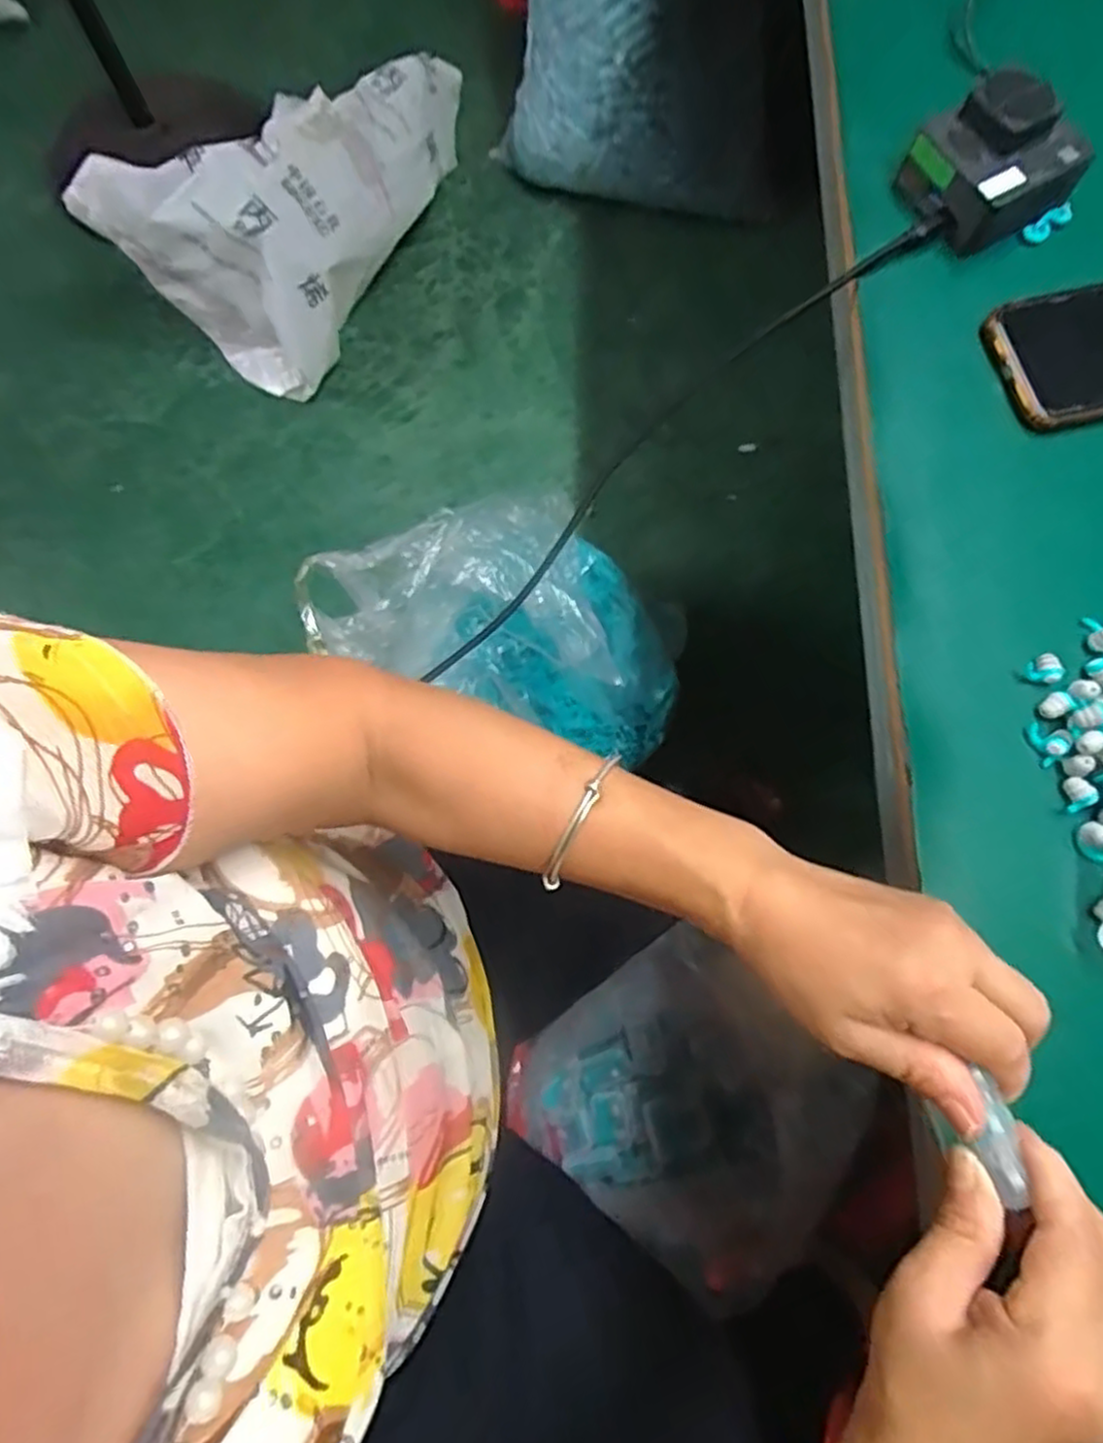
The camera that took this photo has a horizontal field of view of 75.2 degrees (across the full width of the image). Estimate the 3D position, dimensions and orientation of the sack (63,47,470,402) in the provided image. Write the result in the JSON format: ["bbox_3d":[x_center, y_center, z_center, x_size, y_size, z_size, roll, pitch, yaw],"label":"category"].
[{"bbox_3d":[-0.382,-0.852,1.149,0.304,0.295,0.553,23,78,7],"label":"sack"}]

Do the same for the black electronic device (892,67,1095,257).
[{"bbox_3d":[0.253,-0.320,0.408,0.080,0.045,0.080,-36,78,-8],"label":"black electronic device"}]

